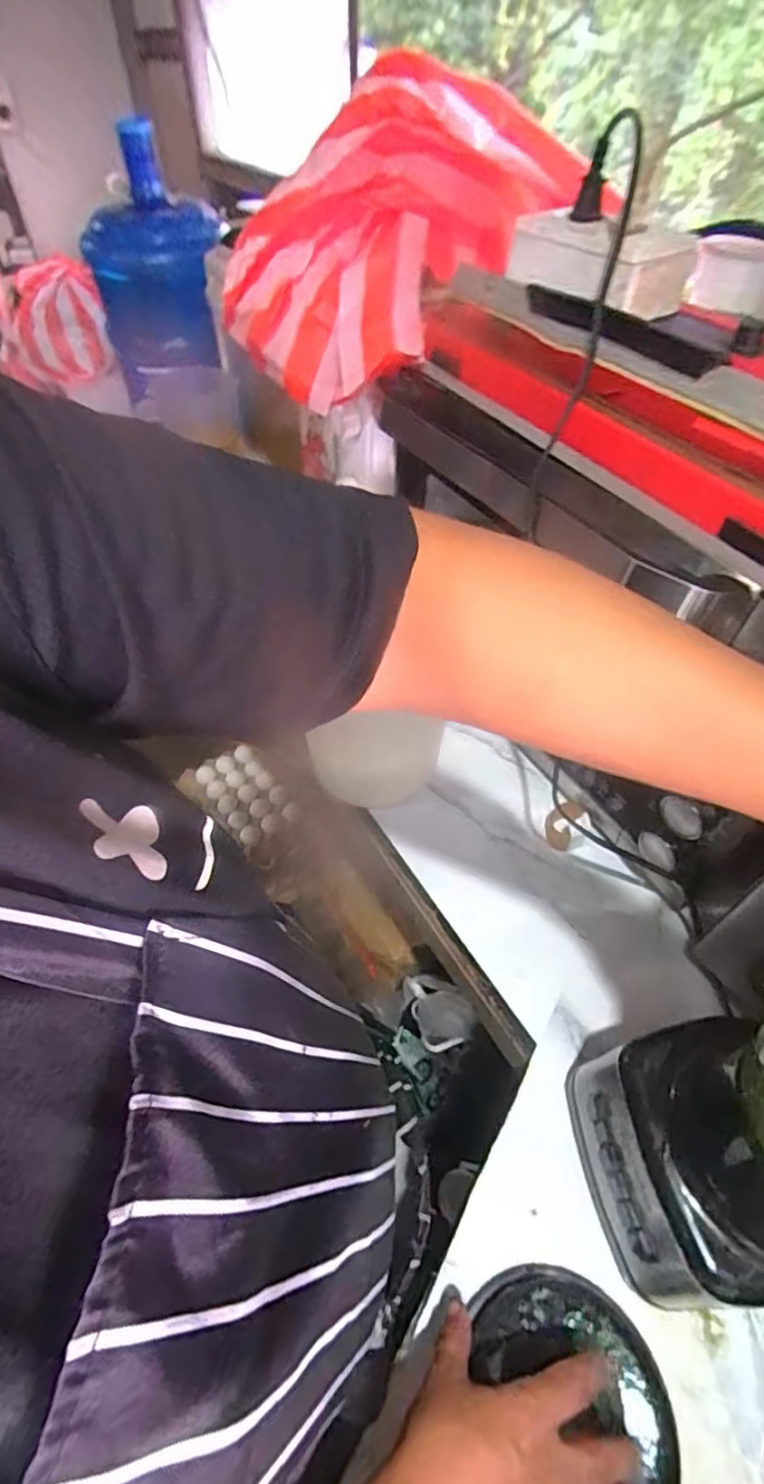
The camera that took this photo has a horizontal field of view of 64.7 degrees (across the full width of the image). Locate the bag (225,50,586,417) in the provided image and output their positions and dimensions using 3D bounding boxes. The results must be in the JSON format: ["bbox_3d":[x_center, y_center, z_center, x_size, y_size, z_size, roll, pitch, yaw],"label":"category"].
[{"bbox_3d":[0.002,-0.532,0.644,0.271,0.237,0.266,-22,54,-17],"label":"bag"}]

